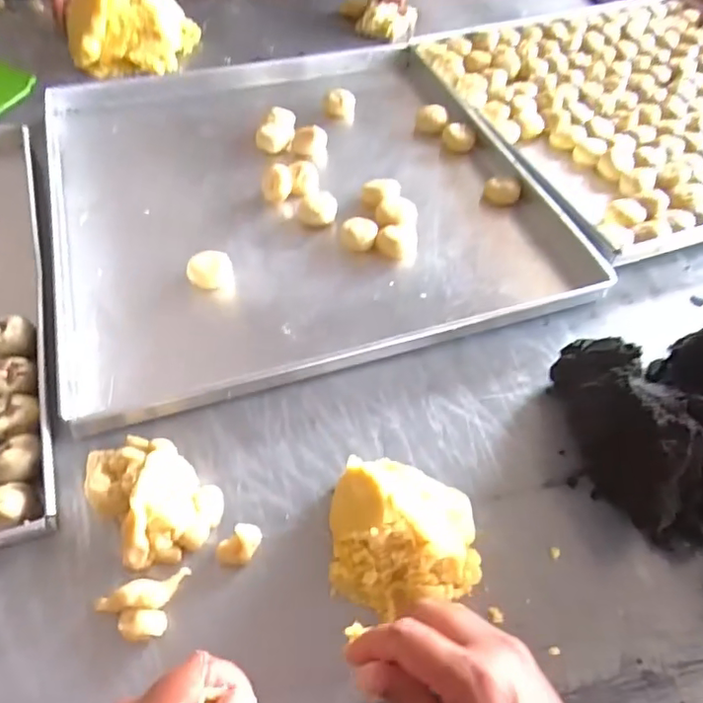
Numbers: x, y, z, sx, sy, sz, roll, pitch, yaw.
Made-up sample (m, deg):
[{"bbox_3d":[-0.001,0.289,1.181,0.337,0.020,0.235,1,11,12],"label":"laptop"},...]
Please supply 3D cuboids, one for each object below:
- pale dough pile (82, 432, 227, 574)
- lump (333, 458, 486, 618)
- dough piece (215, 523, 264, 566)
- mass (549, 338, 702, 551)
[{"bbox_3d":[-0.147,0.097,0.415,0.077,0.044,0.105,-31,60,-23],"label":"pale dough pile"},{"bbox_3d":[0.036,0.123,0.400,0.099,0.062,0.100,1,52,-2],"label":"lump"},{"bbox_3d":[-0.079,0.139,0.407,0.033,0.019,0.021,-37,64,-23],"label":"dough piece"},{"bbox_3d":[0.218,0.057,0.443,0.070,0.078,0.174,-9,54,-9],"label":"mass"}]

